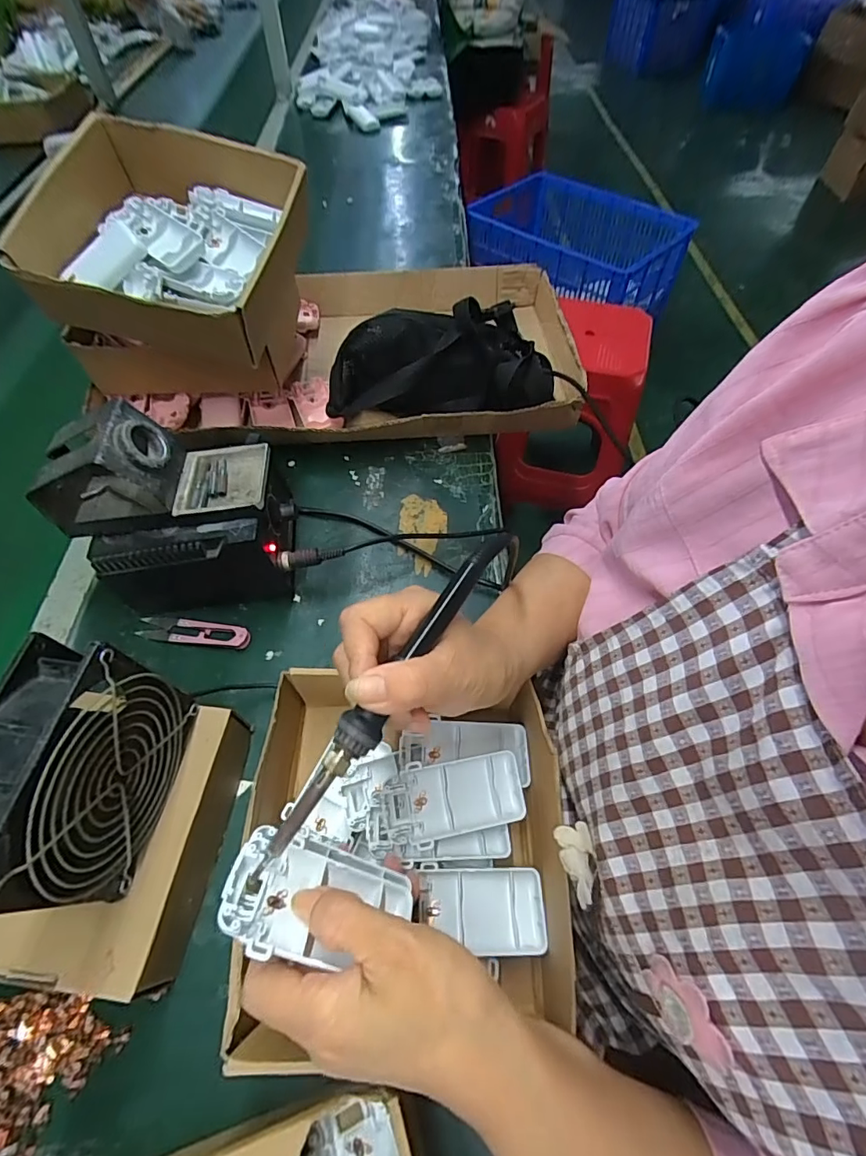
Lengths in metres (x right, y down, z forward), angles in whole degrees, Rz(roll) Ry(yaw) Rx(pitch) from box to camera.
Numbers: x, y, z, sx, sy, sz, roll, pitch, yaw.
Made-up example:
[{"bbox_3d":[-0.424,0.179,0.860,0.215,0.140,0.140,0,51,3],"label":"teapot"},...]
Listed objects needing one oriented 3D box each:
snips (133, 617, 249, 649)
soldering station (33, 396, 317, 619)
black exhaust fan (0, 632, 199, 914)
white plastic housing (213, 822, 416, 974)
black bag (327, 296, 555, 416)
[{"bbox_3d":[-0.216,0.048,0.438,0.103,0.009,0.023,7,58,4],"label":"snips"},{"bbox_3d":[-0.212,-0.060,0.418,0.177,0.158,0.114,-6,58,-3],"label":"soldering station"},{"bbox_3d":[-0.194,0.108,0.268,0.043,0.112,0.117,6,58,4],"label":"black exhaust fan"},{"bbox_3d":[-0.055,0.163,0.243,0.093,0.013,0.055,25,31,-9],"label":"white plastic housing"},{"bbox_3d":[0.010,-0.248,0.557,0.246,0.118,0.146,2,58,2],"label":"black bag"}]

